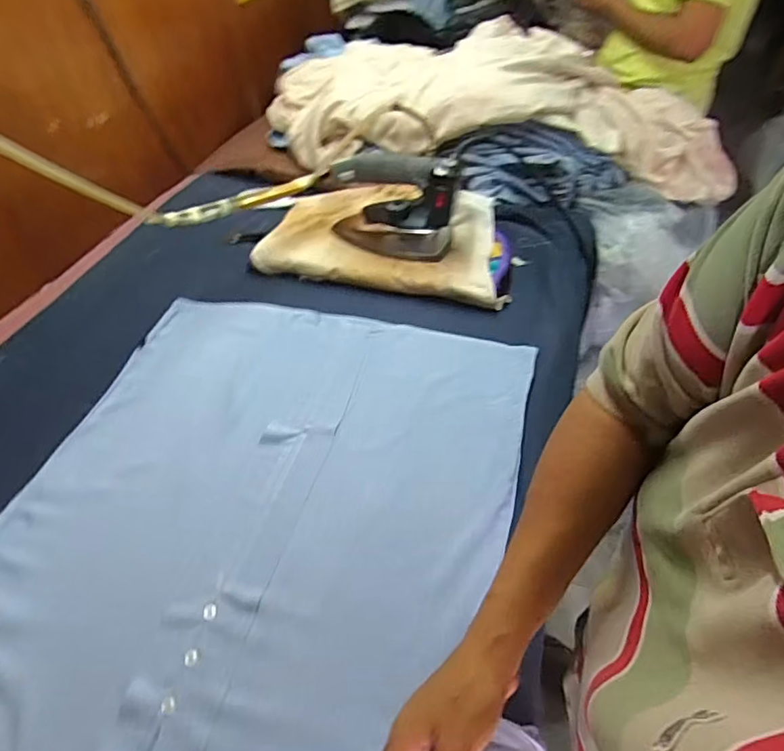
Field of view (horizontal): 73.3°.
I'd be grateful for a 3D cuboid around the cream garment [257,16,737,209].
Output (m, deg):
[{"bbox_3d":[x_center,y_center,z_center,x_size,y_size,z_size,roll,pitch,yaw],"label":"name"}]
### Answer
[{"bbox_3d":[0.185,-0.491,0.979,0.871,0.195,0.326,2,45,5],"label":"cream garment"}]

